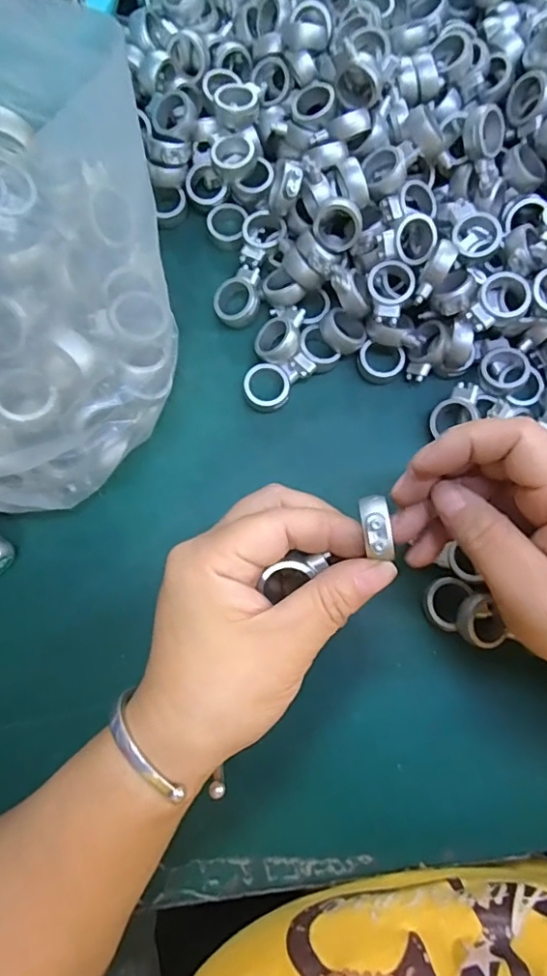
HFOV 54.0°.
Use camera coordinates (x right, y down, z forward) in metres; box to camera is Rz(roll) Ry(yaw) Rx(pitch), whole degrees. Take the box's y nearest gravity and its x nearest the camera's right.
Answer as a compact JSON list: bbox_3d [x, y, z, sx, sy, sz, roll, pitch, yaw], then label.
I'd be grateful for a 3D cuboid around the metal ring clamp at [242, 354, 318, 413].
[{"bbox_3d":[0.001,-0.061,0.300,0.026,0.010,0.039,43,81,7],"label":"metal ring clamp"}]

